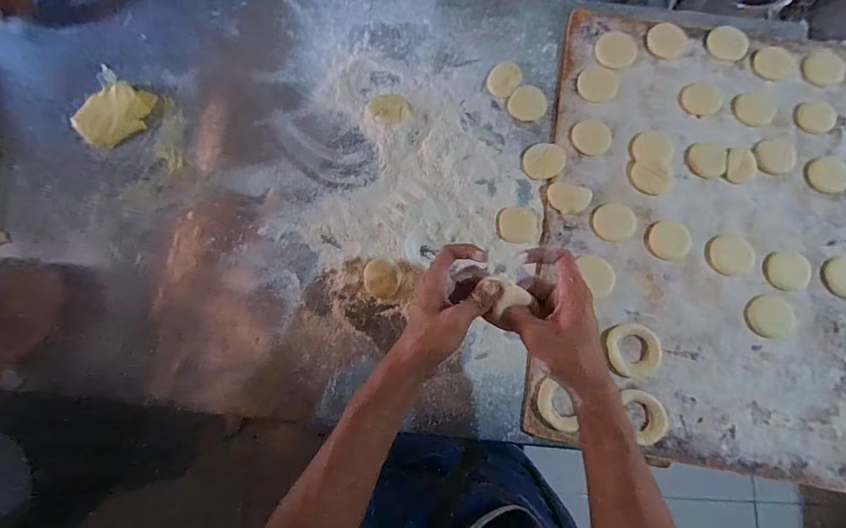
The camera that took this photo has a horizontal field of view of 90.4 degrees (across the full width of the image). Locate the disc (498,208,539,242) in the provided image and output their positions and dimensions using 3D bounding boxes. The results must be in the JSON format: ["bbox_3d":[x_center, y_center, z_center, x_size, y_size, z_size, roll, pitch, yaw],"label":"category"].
[{"bbox_3d":[0.127,-0.052,0.555,0.050,0.004,0.049,0,77,2],"label":"disc"}]

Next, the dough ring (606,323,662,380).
[{"bbox_3d":[0.252,0.104,0.503,0.060,0.015,0.061,0,77,2],"label":"dough ring"}]

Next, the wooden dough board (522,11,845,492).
[{"bbox_3d":[0.373,-0.056,0.545,0.405,0.012,0.588,9,78,4],"label":"wooden dough board"}]

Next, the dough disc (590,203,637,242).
[{"bbox_3d":[0.248,-0.055,0.546,0.055,0.004,0.052,0,77,2],"label":"dough disc"}]

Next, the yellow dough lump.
[{"bbox_3d":[-0.423,-0.203,0.565,0.090,0.022,0.090,21,79,6],"label":"yellow dough lump"}]

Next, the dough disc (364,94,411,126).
[{"bbox_3d":[-0.049,-0.213,0.580,0.061,0.013,0.046,5,78,3],"label":"dough disc"}]

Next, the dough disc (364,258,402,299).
[{"bbox_3d":[-0.052,0.017,0.534,0.044,0.009,0.049,-36,79,-6],"label":"dough disc"}]

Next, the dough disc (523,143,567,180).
[{"bbox_3d":[0.164,-0.140,0.568,0.051,0.013,0.051,0,77,2],"label":"dough disc"}]

